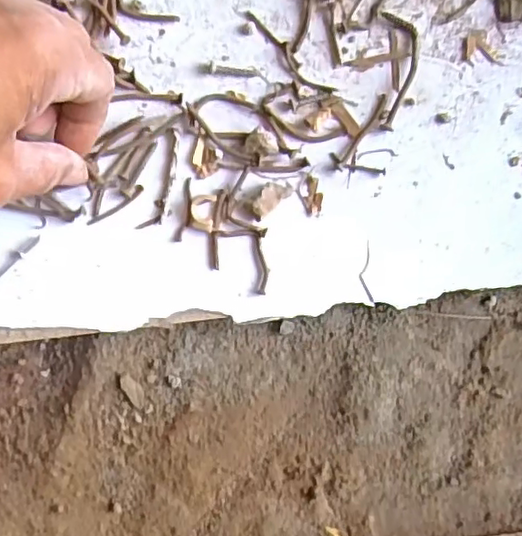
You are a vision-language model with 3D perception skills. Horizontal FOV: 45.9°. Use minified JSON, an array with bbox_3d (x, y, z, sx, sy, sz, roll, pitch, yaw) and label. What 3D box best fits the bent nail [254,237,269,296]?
[{"bbox_3d":[0.001,-0.002,0.316,0.006,0.004,0.030,-4,96,-6],"label":"bent nail"}]

